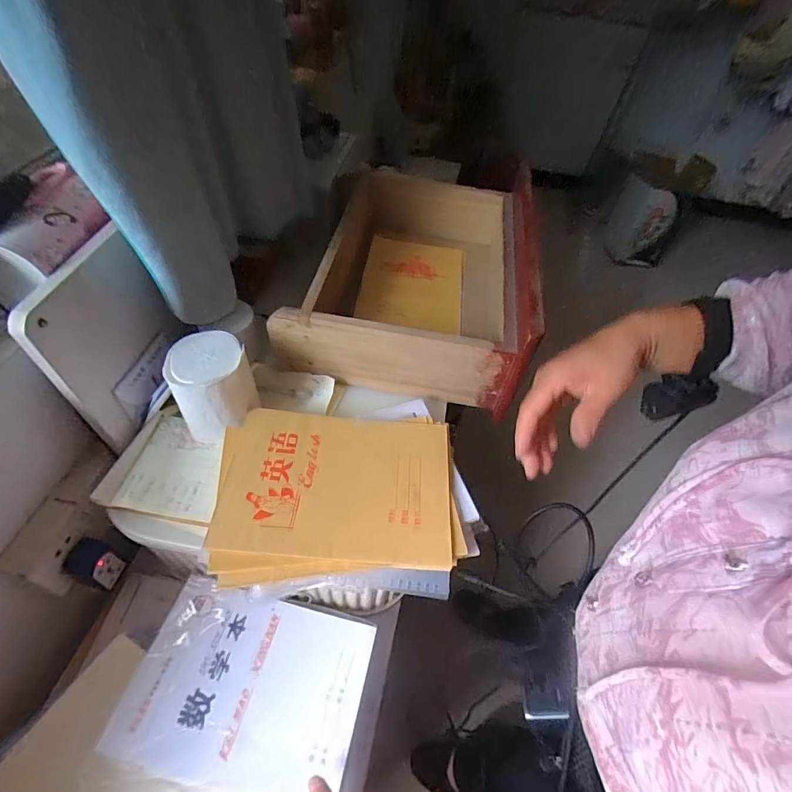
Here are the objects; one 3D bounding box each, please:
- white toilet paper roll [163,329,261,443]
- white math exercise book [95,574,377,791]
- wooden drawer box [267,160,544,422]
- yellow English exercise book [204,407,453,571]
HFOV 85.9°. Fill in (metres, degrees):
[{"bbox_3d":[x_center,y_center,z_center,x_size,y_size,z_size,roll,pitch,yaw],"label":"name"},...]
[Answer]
[{"bbox_3d":[-0.225,-0.011,0.536,0.090,0.114,0.089,3,51,-4],"label":"white toilet paper roll"},{"bbox_3d":[-0.169,0.335,0.496,0.253,0.012,0.184,15,51,2],"label":"white math exercise book"},{"bbox_3d":[0.037,-0.199,0.745,0.344,0.164,0.449,11,51,3],"label":"wooden drawer box"},{"bbox_3d":[-0.068,0.098,0.503,0.264,0.011,0.186,5,49,-5],"label":"yellow English exercise book"}]

